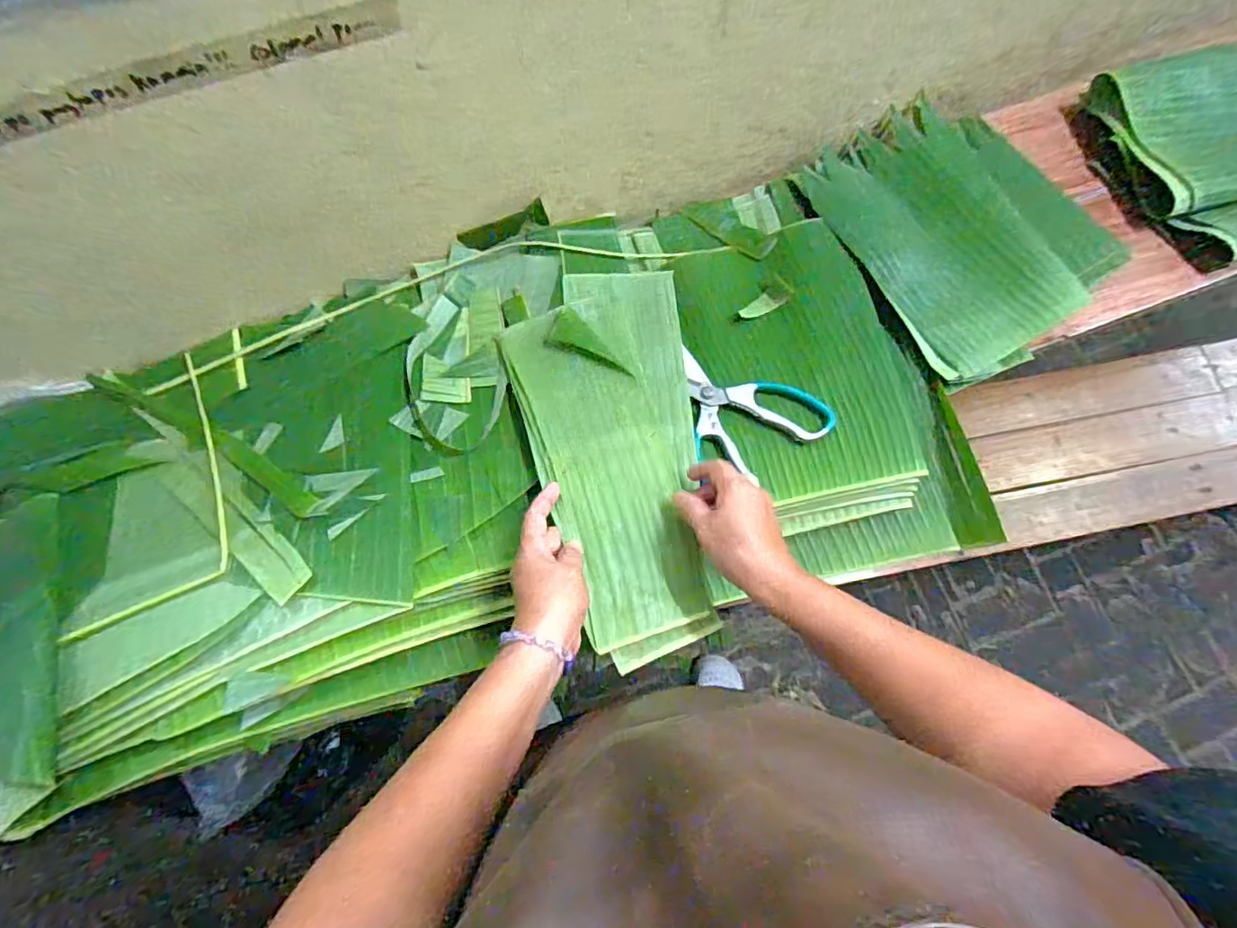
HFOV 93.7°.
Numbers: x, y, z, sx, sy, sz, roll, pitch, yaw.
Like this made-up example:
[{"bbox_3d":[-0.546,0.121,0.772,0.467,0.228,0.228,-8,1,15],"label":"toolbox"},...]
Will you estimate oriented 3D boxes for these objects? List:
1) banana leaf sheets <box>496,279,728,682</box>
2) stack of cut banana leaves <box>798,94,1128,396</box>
[{"bbox_3d":[-0.005,-0.016,0.567,0.171,0.026,0.387,-8,71,-3],"label":"banana leaf sheets"},{"bbox_3d":[0.396,-0.269,0.651,0.289,0.038,0.311,-26,74,-9],"label":"stack of cut banana leaves"}]

